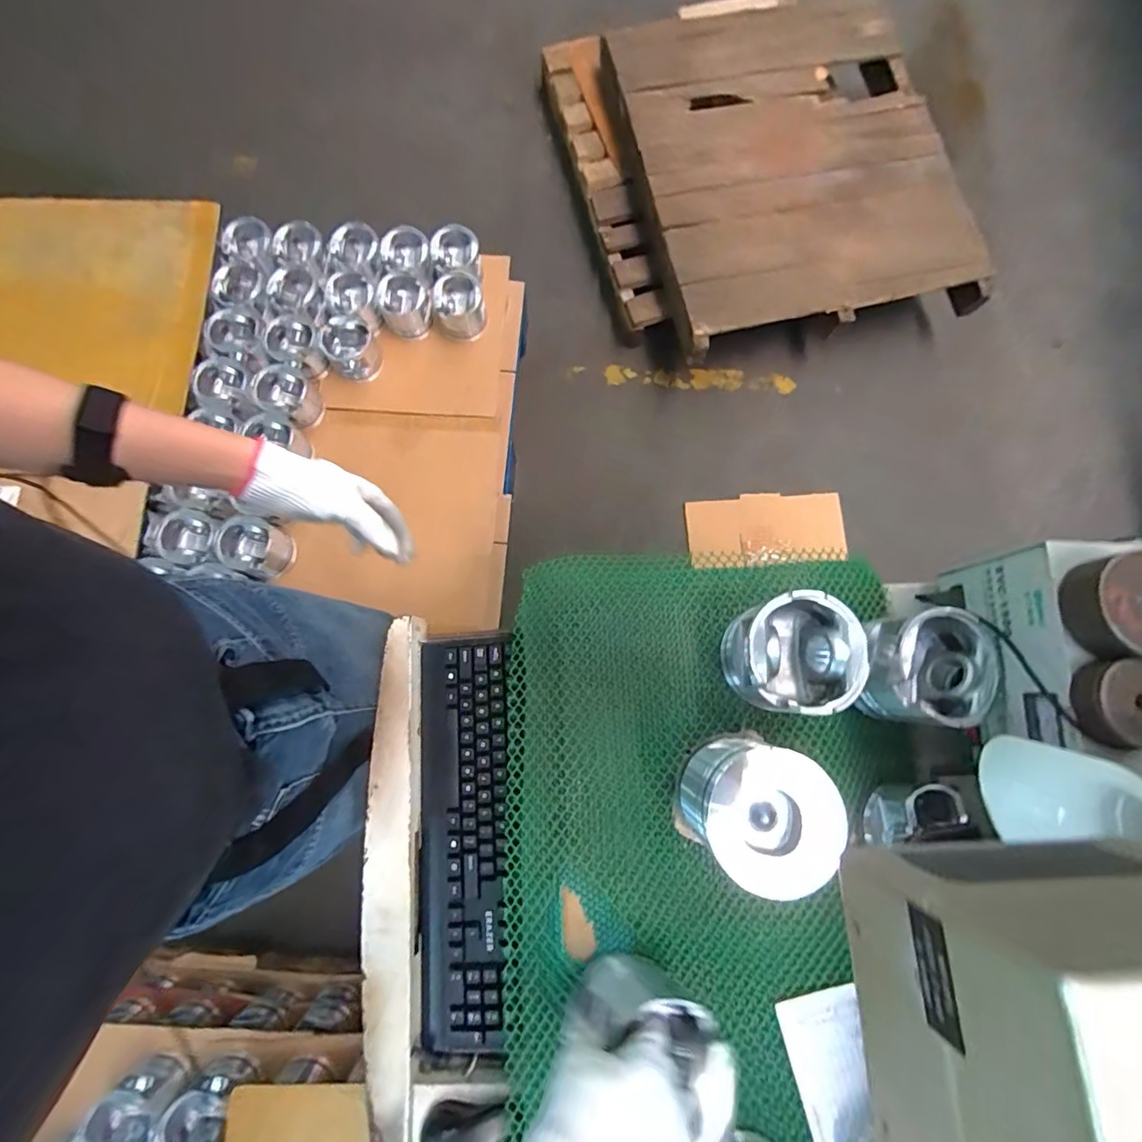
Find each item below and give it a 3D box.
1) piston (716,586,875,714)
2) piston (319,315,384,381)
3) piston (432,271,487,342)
[{"bbox_3d":[0.219,0.084,0.521,0.108,0.102,0.111,-1,79,-1],"label":"piston"},{"bbox_3d":[-0.492,-0.497,1.157,0.109,0.086,0.107,0,79,-1],"label":"piston"},{"bbox_3d":[-0.256,-0.609,1.184,0.115,0.089,0.117,-10,79,-3],"label":"piston"}]

